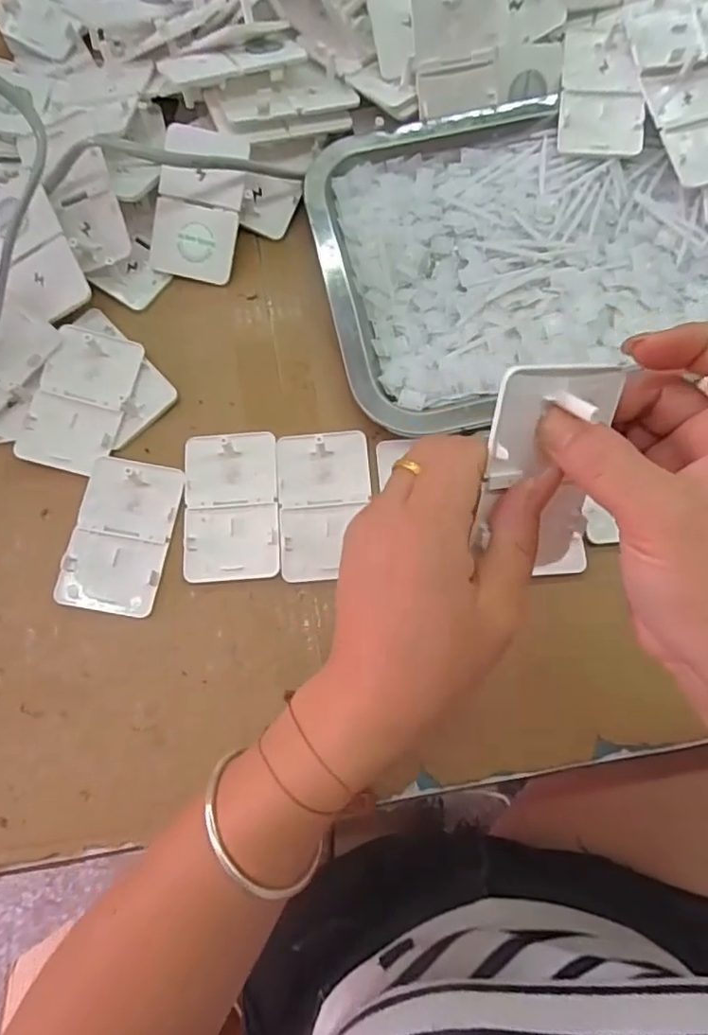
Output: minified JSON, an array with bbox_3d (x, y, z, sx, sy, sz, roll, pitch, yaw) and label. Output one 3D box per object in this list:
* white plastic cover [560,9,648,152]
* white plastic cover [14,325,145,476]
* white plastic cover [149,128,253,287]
[{"bbox_3d":[0.160,-0.280,0.381,0.050,0.008,0.094,2,88,8],"label":"white plastic cover"},{"bbox_3d":[-0.162,-0.070,0.350,0.052,0.012,0.086,14,76,5],"label":"white plastic cover"},{"bbox_3d":[-0.097,-0.195,0.369,0.052,0.008,0.086,13,102,1],"label":"white plastic cover"}]

